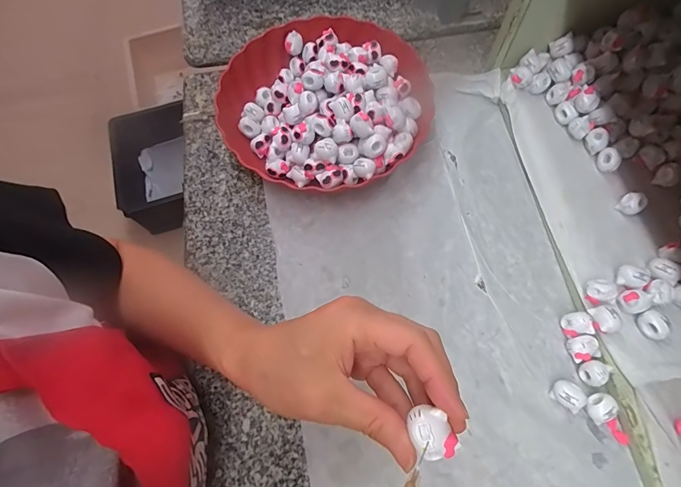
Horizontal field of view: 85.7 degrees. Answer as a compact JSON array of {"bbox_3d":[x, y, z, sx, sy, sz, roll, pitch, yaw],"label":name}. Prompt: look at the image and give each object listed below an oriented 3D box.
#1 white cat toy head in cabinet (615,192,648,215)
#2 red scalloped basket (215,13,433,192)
[{"bbox_3d":[0.302,-0.041,0.380,0.020,0.016,0.019,-1,69,3],"label":"white cat toy head in cabinet"},{"bbox_3d":[-0.015,-0.174,0.439,0.235,0.063,0.232,-1,69,3],"label":"red scalloped basket"}]

